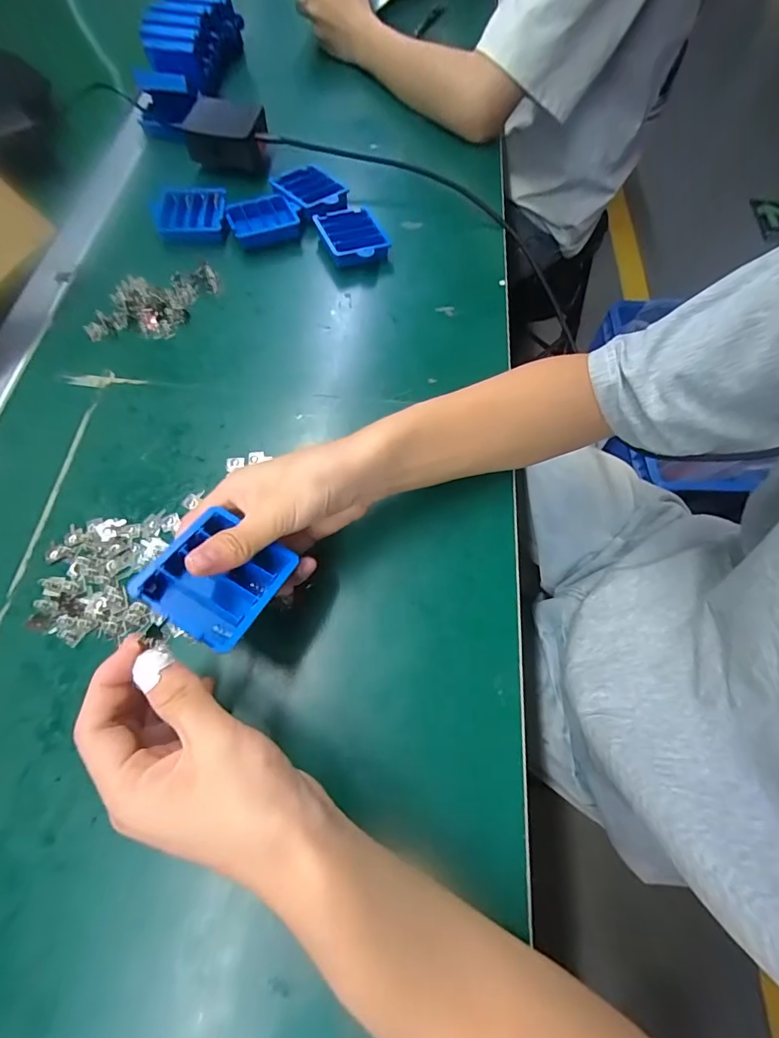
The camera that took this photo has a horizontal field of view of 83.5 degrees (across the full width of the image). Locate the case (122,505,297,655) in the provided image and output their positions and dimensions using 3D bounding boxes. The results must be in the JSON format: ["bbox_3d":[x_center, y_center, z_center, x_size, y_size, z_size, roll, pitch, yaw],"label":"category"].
[{"bbox_3d":[-0.102,0.035,0.258,0.068,0.021,0.066,33,57,3],"label":"case"}]

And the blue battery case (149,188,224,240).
[{"bbox_3d":[-0.224,-0.345,0.490,0.075,0.014,0.072,-3,66,-3],"label":"blue battery case"}]

